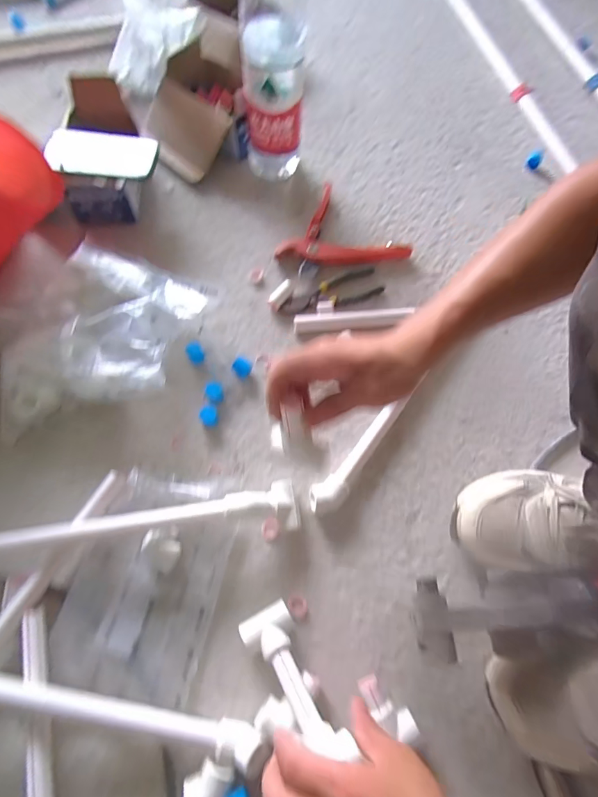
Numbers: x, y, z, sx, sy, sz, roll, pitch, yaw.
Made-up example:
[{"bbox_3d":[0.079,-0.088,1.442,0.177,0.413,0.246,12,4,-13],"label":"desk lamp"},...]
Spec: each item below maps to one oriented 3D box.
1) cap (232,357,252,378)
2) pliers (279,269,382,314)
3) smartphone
[{"bbox_3d":[-0.077,-0.042,0.539,0.025,0.013,0.025,1,68,-2],"label":"cap"},{"bbox_3d":[0.047,-0.156,0.598,0.158,0.018,0.051,-21,70,-10],"label":"pliers"},{"bbox_3d":[-0.299,-0.371,0.607,0.157,0.059,0.008,1,25,-8],"label":"smartphone"}]

